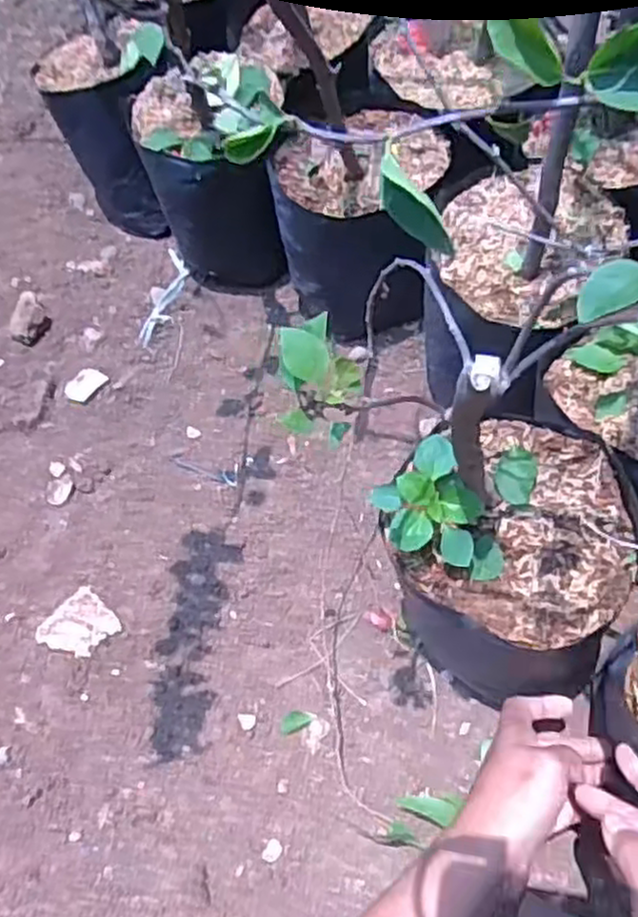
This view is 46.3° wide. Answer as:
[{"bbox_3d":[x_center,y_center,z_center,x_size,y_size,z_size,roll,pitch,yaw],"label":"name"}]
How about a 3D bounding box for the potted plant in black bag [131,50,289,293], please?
[{"bbox_3d":[-0.096,-0.272,0.754,0.145,0.188,0.149,-8,59,3],"label":"potted plant in black bag"}]

